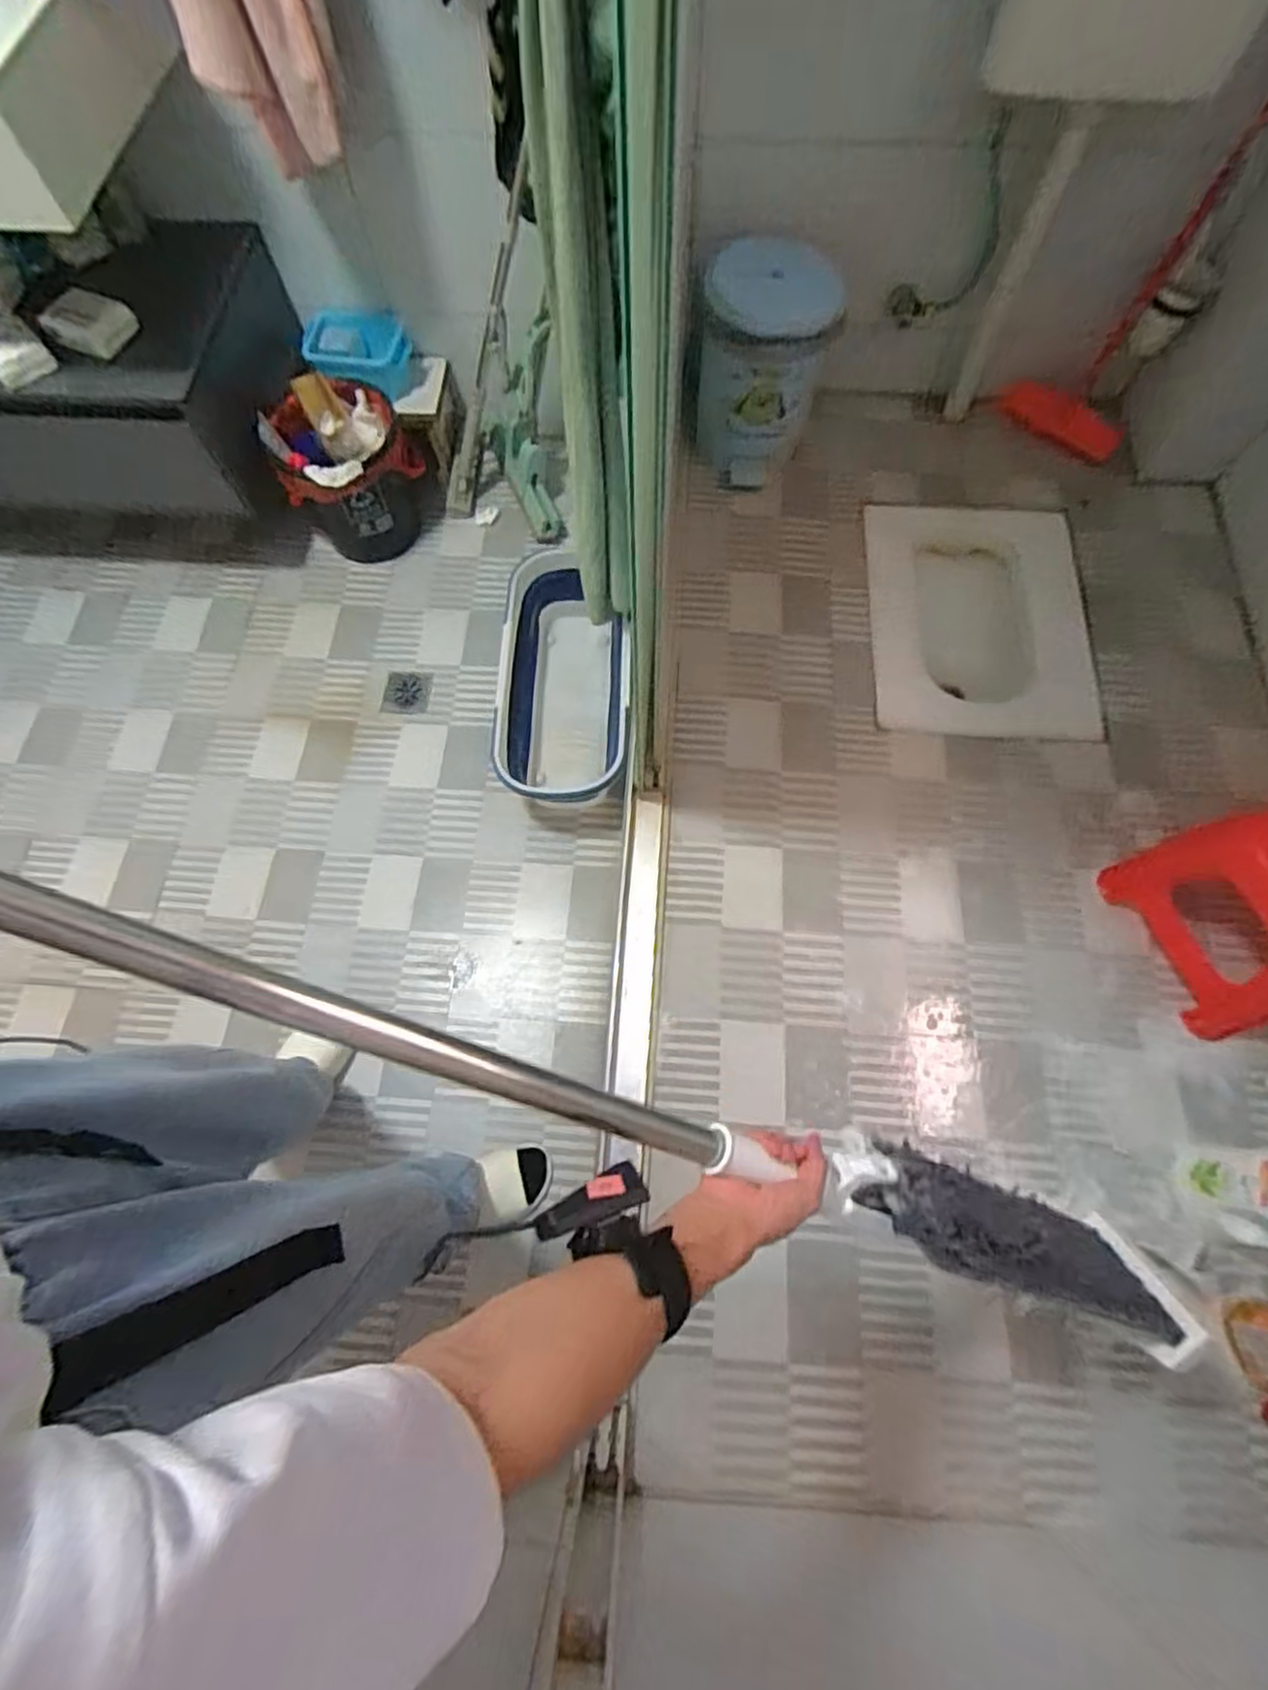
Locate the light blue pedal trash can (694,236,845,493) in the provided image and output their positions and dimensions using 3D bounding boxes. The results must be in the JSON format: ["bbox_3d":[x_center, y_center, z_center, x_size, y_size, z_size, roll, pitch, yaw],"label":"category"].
[{"bbox_3d":[0.253,-0.930,1.398,0.252,0.340,0.295,1,68,3],"label":"light blue pedal trash can"}]

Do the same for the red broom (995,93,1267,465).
[{"bbox_3d":[0.920,-1.106,1.137,0.252,0.923,0.210,30,72,13],"label":"red broom"}]

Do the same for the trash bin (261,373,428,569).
[{"bbox_3d":[-0.608,-0.797,1.545,0.268,0.295,0.291,-1,68,2],"label":"trash bin"}]

